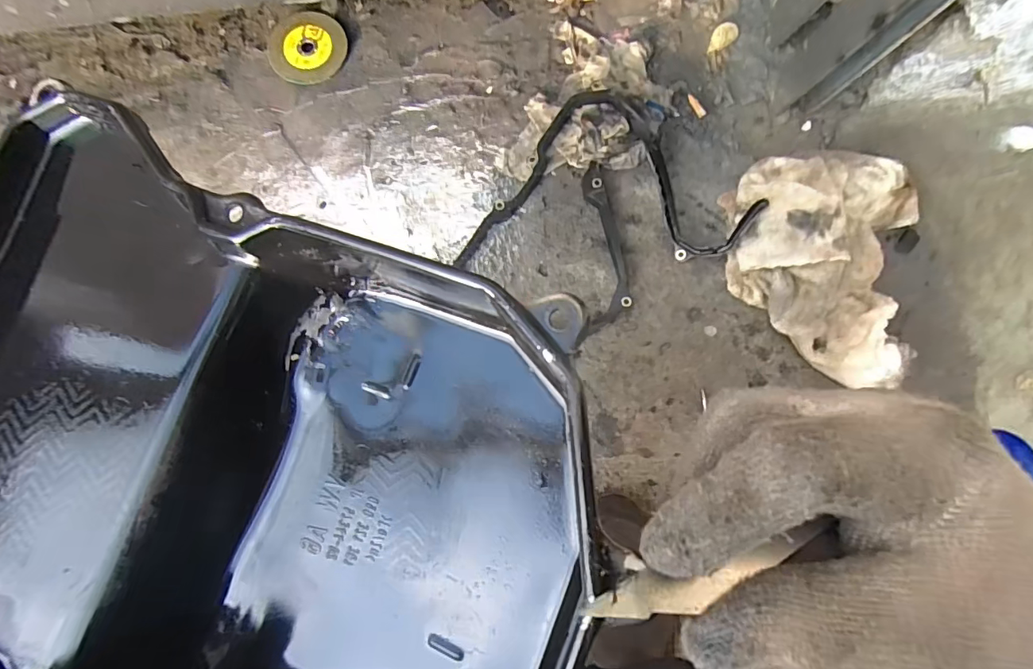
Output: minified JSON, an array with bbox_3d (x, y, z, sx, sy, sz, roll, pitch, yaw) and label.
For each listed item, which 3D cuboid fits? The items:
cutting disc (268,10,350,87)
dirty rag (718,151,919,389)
[{"bbox_3d":[-0.267,-0.366,0.619,0.103,0.006,0.094,0,85,-3],"label":"cutting disc"},{"bbox_3d":[0.326,-0.073,0.510,0.213,0.088,0.243,9,84,-3],"label":"dirty rag"}]

